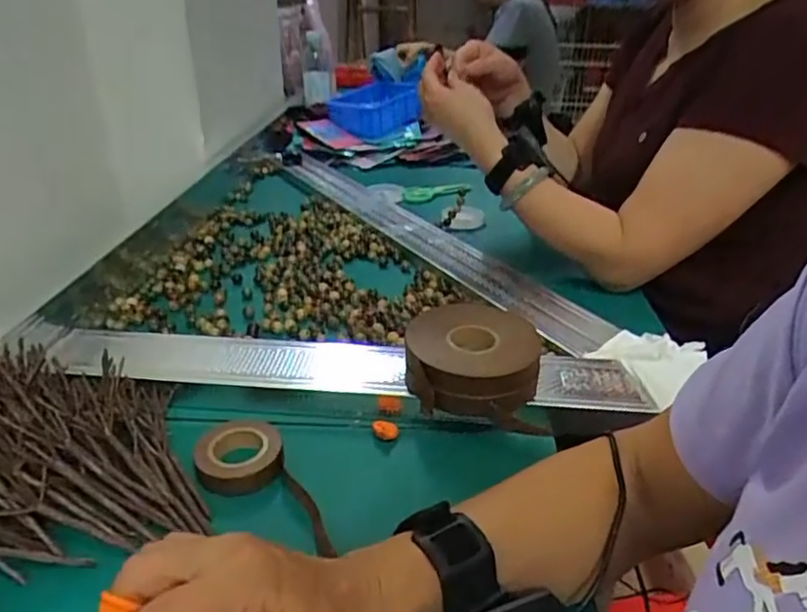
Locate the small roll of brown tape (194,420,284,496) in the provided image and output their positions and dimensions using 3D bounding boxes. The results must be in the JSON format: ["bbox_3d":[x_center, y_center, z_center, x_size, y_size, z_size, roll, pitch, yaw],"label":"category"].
[{"bbox_3d":[-0.125,0.110,0.470,0.061,0.017,0.061,-7,30,-16],"label":"small roll of brown tape"}]

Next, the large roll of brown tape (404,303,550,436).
[{"bbox_3d":[0.058,0.048,0.524,0.110,0.055,0.115,2,28,2],"label":"large roll of brown tape"}]

